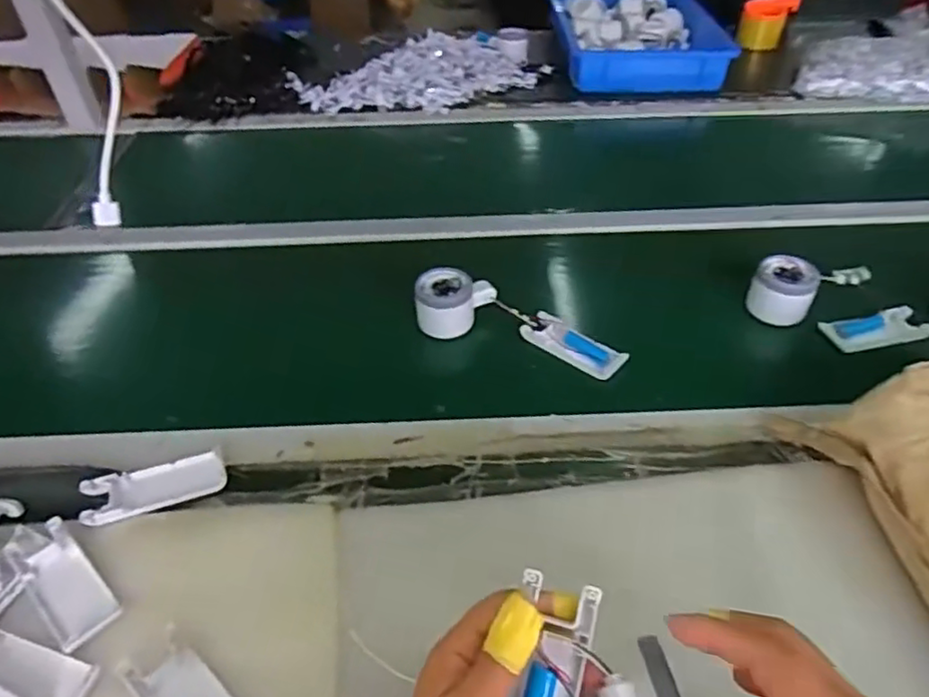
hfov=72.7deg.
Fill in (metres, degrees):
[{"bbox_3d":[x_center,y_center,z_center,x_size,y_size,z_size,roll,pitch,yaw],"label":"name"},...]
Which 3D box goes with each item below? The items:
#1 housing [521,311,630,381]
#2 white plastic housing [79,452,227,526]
[{"bbox_3d":[0.108,-0.005,0.629,0.103,0.018,0.044,30,51,29],"label":"housing"},{"bbox_3d":[-0.247,0.112,0.507,0.103,0.019,0.042,-17,45,-17],"label":"white plastic housing"}]

